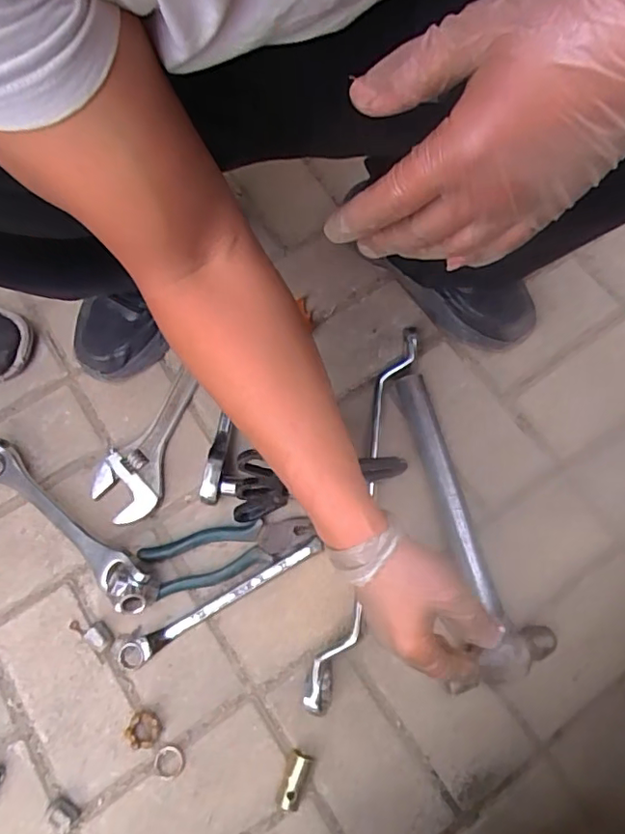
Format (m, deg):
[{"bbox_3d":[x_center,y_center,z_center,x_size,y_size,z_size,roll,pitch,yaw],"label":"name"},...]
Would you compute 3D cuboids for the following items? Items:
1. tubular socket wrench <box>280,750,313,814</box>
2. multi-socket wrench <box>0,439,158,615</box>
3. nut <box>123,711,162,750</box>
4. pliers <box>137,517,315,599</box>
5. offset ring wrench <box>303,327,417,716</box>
[{"bbox_3d":[-0.016,0.340,0.526,0.019,0.020,0.046,20,73,6],"label":"tubular socket wrench"},{"bbox_3d":[-0.257,0.113,0.584,0.245,0.043,0.045,39,76,11],"label":"multi-socket wrench"},{"bbox_3d":[-0.163,0.302,0.540,0.032,0.011,0.032,0,72,-1],"label":"nut"},{"bbox_3d":[-0.086,0.139,0.587,0.169,0.022,0.053,-17,73,-6],"label":"pliers"},{"bbox_3d":[0.057,0.093,0.591,0.036,0.039,0.405,14,72,4],"label":"offset ring wrench"}]

